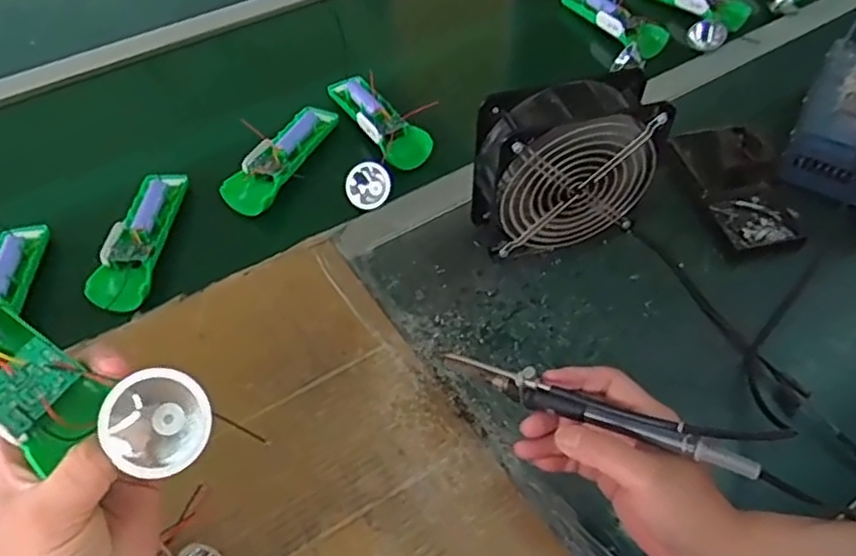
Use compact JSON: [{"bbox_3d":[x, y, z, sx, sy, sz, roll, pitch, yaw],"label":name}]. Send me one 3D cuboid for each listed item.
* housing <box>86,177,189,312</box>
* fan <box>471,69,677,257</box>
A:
[{"bbox_3d":[-0.271,-0.038,0.617,0.057,0.024,0.155,0,52,1],"label":"housing"},{"bbox_3d":[0.117,-0.090,0.590,0.148,0.168,0.064,-13,53,-9],"label":"fan"}]

